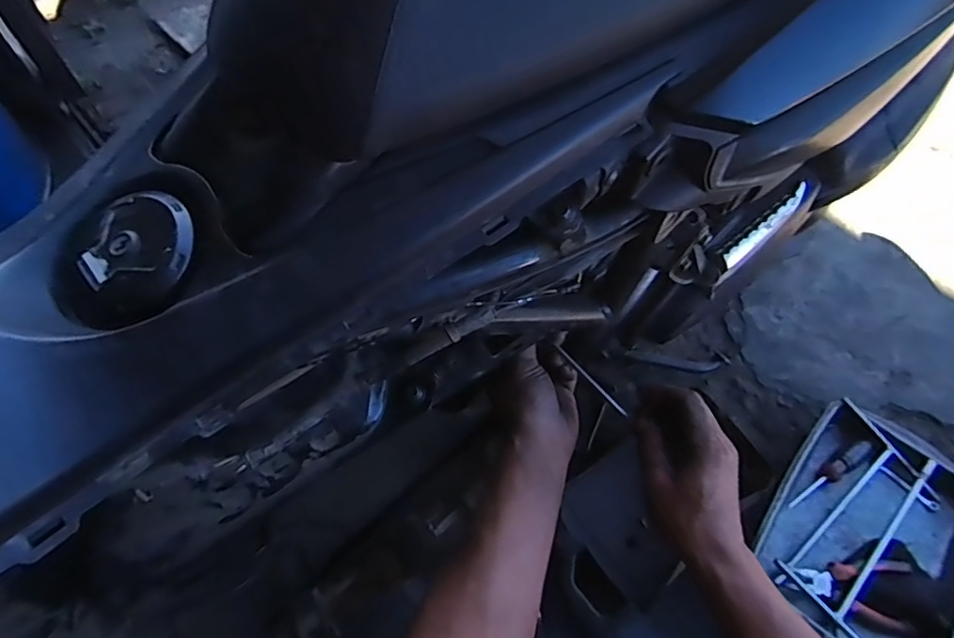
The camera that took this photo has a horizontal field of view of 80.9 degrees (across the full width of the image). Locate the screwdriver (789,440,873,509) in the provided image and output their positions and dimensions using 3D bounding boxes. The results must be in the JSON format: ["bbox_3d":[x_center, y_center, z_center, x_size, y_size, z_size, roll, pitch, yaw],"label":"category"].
[{"bbox_3d":[0.523,0.229,0.830,0.164,0.021,0.025,-25,62,-16],"label":"screwdriver"}]

